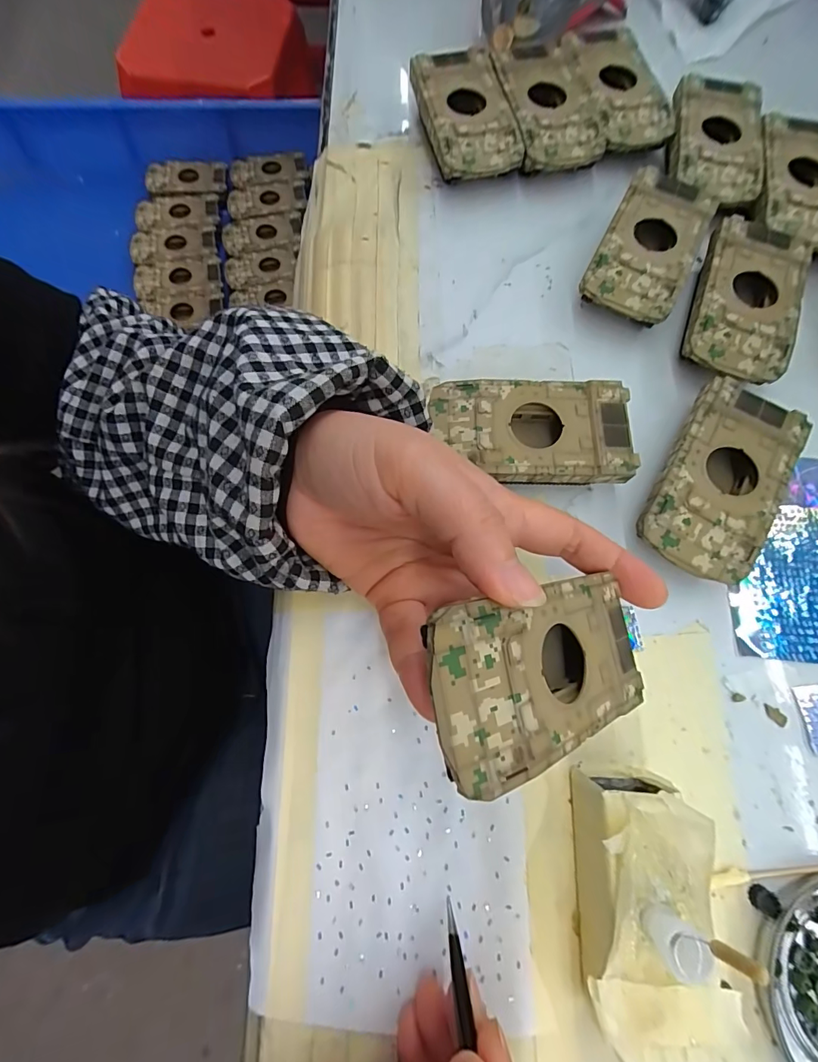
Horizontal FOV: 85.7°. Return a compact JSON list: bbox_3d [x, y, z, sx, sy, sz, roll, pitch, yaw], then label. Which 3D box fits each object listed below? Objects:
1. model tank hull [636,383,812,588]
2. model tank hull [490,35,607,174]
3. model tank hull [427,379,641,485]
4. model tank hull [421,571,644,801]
[{"bbox_3d":[0.147,-0.022,0.214,0.051,0.026,0.094,31,75,8],"label":"model tank hull"},{"bbox_3d":[0.089,-0.266,0.283,0.055,0.026,0.090,-11,73,-4],"label":"model tank hull"},{"bbox_3d":[0.058,-0.046,0.219,0.092,0.025,0.052,-1,73,-1],"label":"model tank hull"},{"bbox_3d":[0.042,0.045,0.142,0.093,0.019,0.049,0,69,-39],"label":"model tank hull"}]

